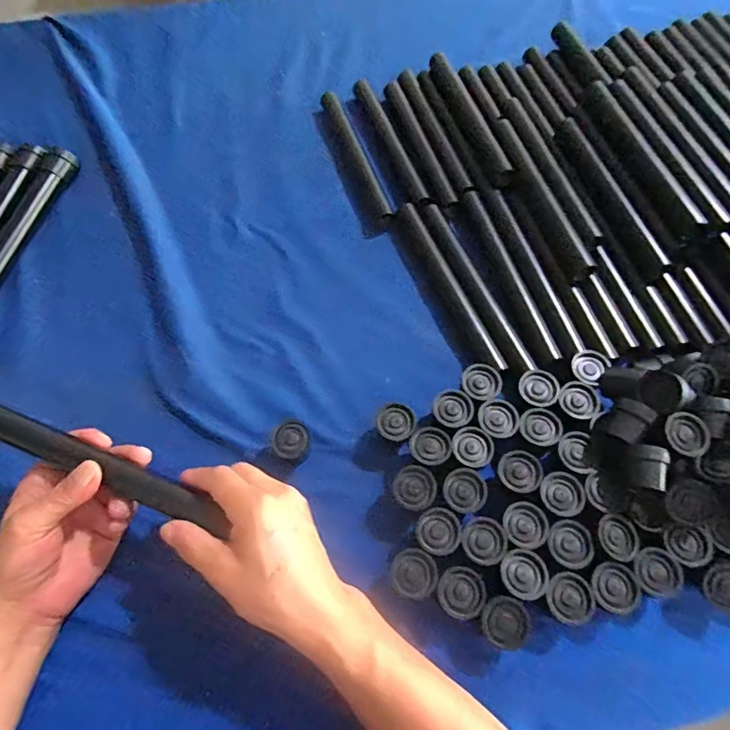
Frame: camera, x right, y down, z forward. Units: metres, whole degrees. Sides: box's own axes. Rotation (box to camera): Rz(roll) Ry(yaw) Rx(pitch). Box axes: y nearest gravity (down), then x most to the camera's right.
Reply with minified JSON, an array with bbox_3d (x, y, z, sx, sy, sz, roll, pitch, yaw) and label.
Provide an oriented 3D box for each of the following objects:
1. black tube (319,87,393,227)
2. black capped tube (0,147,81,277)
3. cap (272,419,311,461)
[{"bbox_3d":[-0.012,-0.256,0.574,0.021,0.016,0.227,-17,67,-8],"label":"black tube"},{"bbox_3d":[-0.384,-0.139,0.506,0.033,0.025,0.241,14,66,6],"label":"black capped tube"},{"bbox_3d":[-0.065,0.070,0.419,0.028,0.031,0.035,21,67,9],"label":"cap"}]

